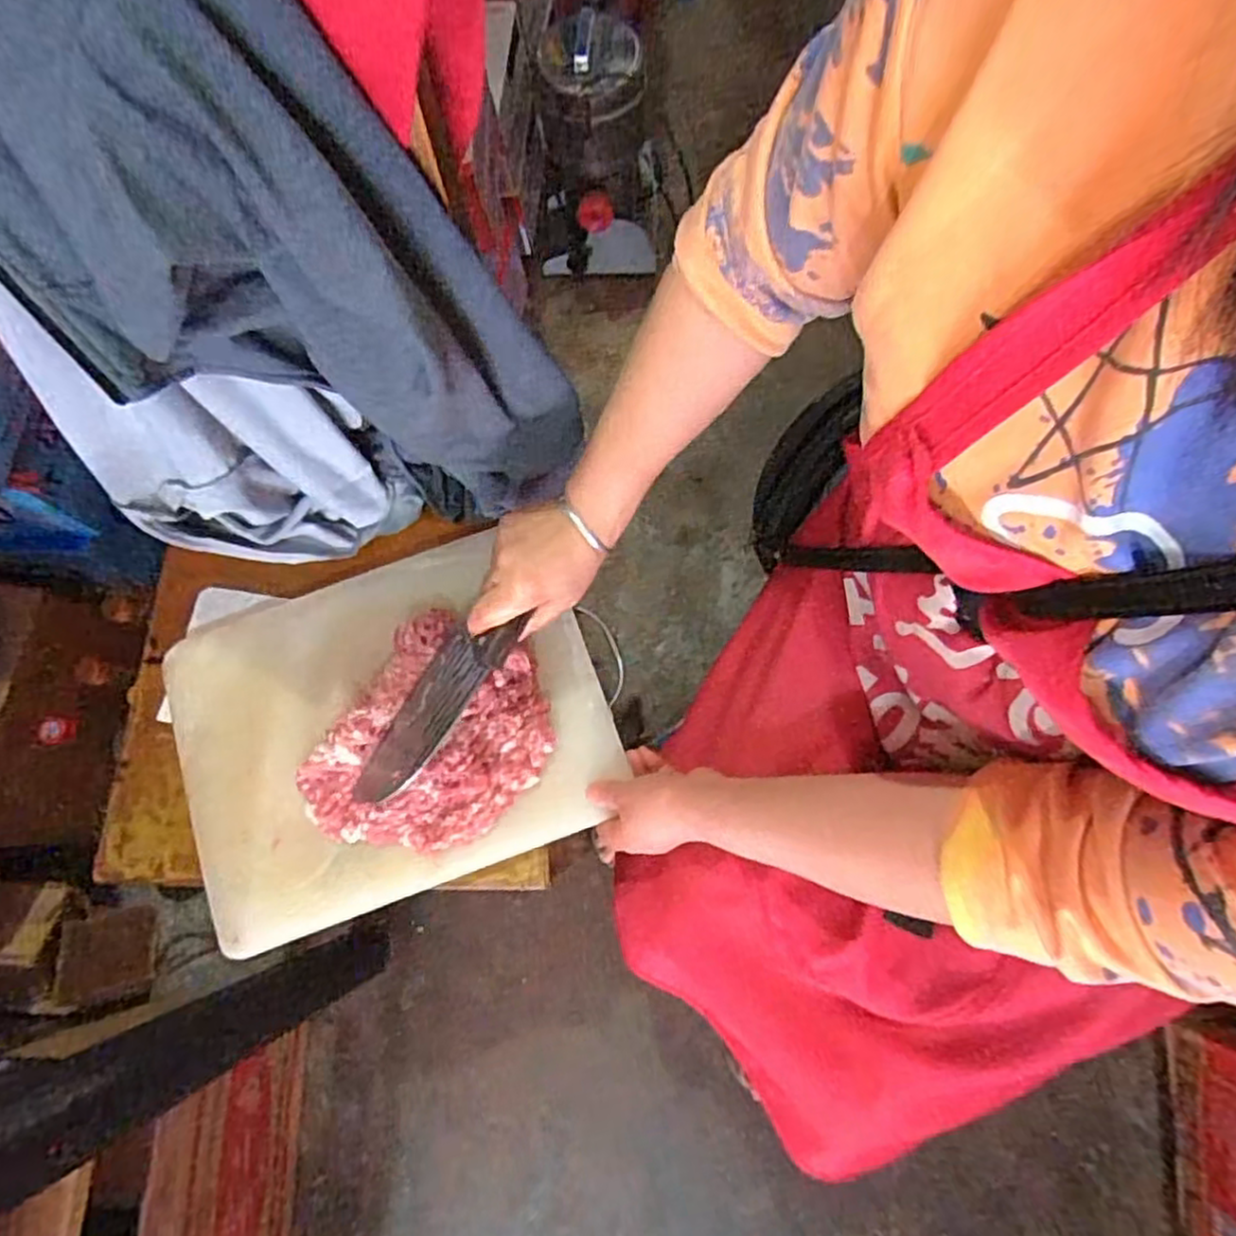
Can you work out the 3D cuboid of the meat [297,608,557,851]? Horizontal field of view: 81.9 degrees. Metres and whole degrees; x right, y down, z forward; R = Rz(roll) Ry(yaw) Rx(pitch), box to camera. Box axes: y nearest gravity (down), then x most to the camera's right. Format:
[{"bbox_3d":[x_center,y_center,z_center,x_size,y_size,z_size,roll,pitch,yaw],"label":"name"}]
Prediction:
[{"bbox_3d":[-0.147,0.104,0.575,0.157,0.032,0.195,31,79,11],"label":"meat"}]

